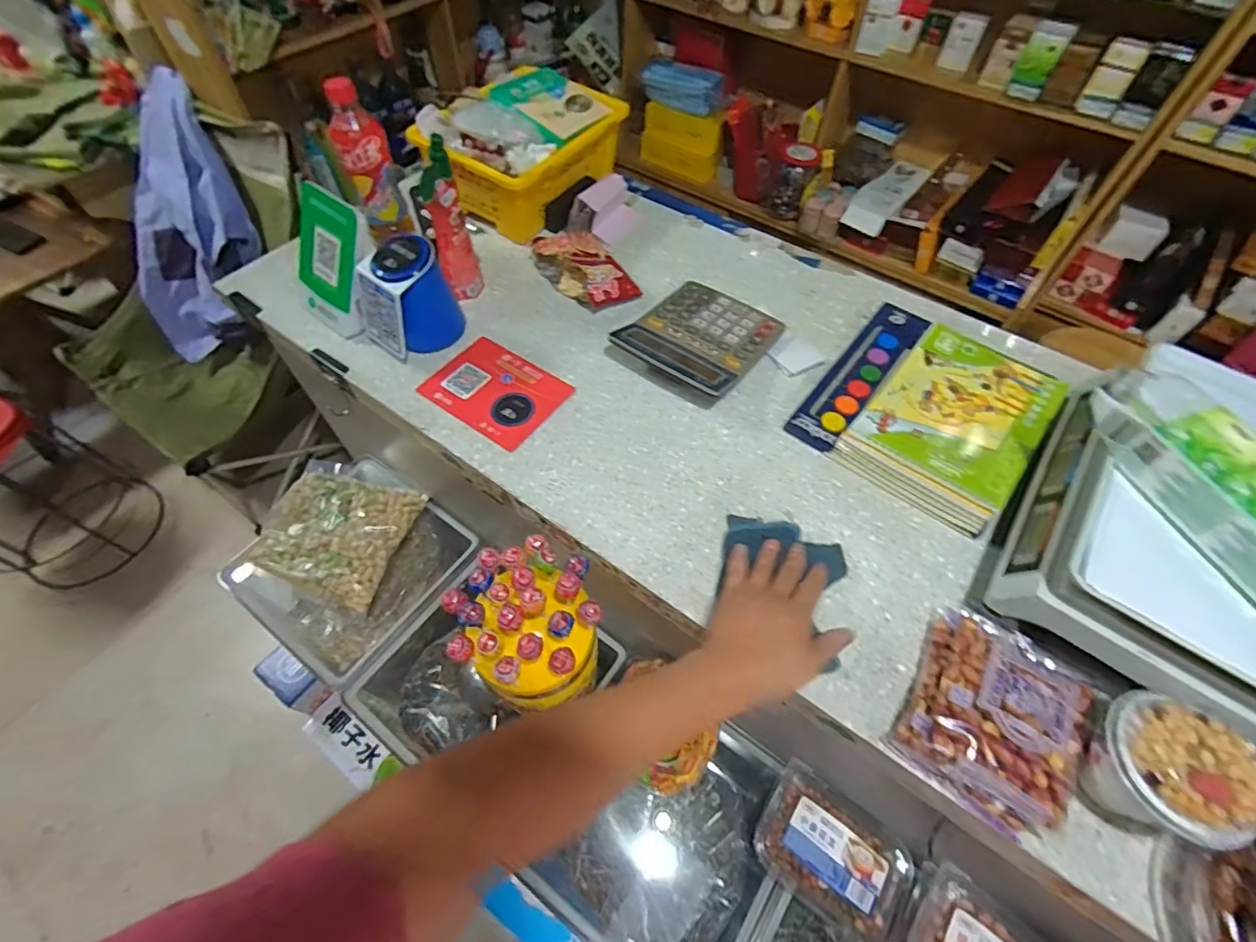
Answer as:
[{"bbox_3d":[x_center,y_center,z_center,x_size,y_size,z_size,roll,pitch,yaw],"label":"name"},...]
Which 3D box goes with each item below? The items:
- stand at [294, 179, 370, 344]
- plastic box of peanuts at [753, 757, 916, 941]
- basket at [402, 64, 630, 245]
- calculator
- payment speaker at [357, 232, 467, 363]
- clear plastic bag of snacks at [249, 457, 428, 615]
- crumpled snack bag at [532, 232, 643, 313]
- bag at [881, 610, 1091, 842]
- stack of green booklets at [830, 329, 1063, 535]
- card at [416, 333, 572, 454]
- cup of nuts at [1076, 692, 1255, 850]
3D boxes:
[{"bbox_3d":[-0.374,-0.260,0.683,0.138,0.140,0.083,30,61,17],"label":"stand"},{"bbox_3d":[0.232,0.443,0.635,0.166,0.065,0.116,33,62,19],"label":"plastic box of peanuts"},{"bbox_3d":[-0.160,-0.497,0.841,0.196,0.127,0.293,30,61,17],"label":"basket"},{"bbox_3d":[0.092,-0.175,0.696,0.154,0.046,0.190,31,61,18],"label":"calculator"},{"bbox_3d":[-0.264,-0.211,0.662,0.079,0.123,0.107,40,64,22],"label":"payment speaker"},{"bbox_3d":[-0.465,0.086,0.871,0.227,0.062,0.208,19,58,11],"label":"clear plastic bag of snacks"},{"bbox_3d":[-0.061,-0.286,0.764,0.106,0.059,0.145,-27,61,-18],"label":"crumpled snack bag"},{"bbox_3d":[0.301,0.198,0.451,0.115,0.050,0.147,30,61,17],"label":"bag"},{"bbox_3d":[0.373,-0.063,0.625,0.167,0.040,0.250,36,63,20],"label":"stack of green booklets"},{"bbox_3d":[-0.160,-0.099,0.665,0.159,0.008,0.121,30,61,18],"label":"card"},{"bbox_3d":[0.393,0.227,0.413,0.082,0.101,0.088,5,57,2],"label":"cup of nuts"}]

